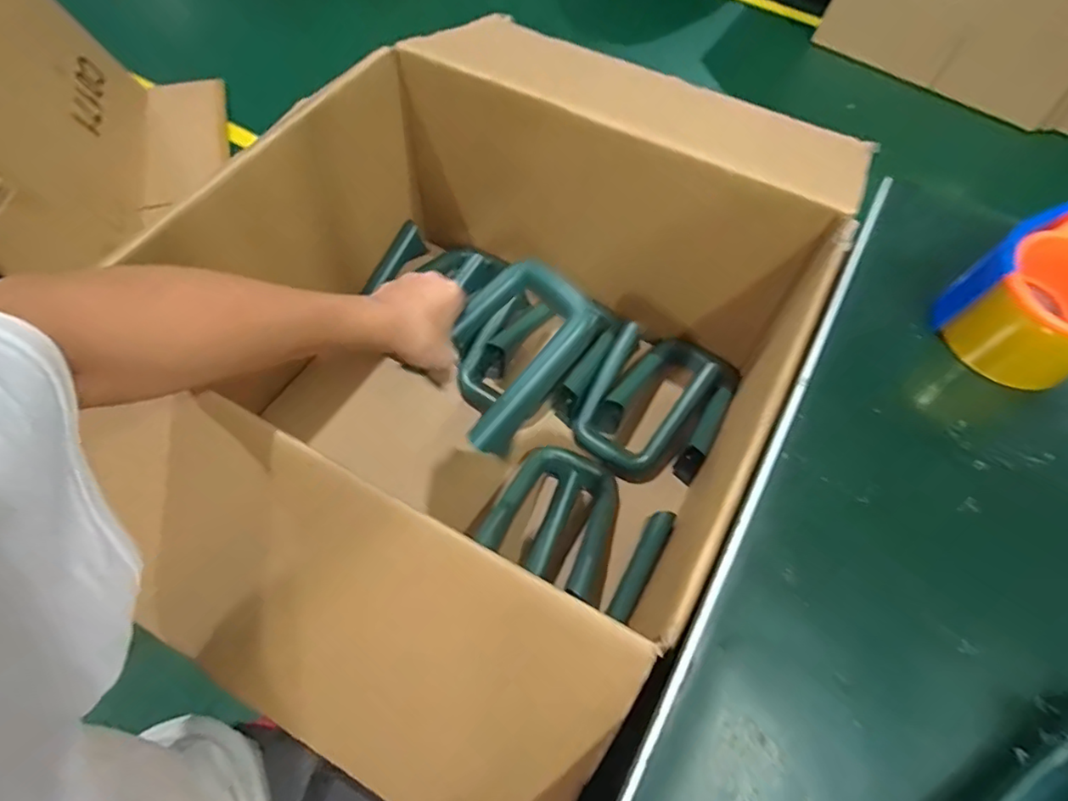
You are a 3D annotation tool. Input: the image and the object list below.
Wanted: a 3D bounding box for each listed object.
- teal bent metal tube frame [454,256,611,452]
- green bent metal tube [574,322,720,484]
[{"bbox_3d":[-0.018,-0.044,0.520,0.117,0.035,0.165,36,83,22],"label":"teal bent metal tube frame"},{"bbox_3d":[0.123,0.003,0.664,0.121,0.030,0.167,28,83,11],"label":"green bent metal tube"}]

